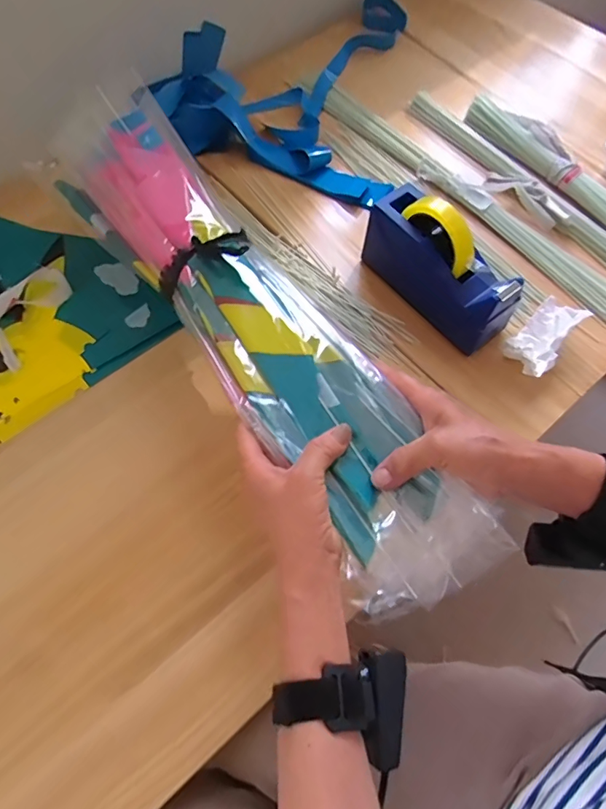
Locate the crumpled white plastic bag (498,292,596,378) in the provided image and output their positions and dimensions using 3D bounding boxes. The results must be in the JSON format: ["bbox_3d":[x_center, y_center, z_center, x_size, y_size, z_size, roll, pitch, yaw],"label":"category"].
[{"bbox_3d":[0.293,-0.082,0.562,0.110,0.050,0.060,-42,71,-18],"label":"crumpled white plastic bag"}]

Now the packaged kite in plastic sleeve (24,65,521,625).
[{"bbox_3d":[-0.071,-0.100,0.465,0.140,0.060,0.652,-34,70,-14],"label":"packaged kite in plastic sleeve"}]

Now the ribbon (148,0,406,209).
[{"bbox_3d":[0.011,-0.577,0.769,0.398,0.066,0.511,19,66,9],"label":"ribbon"}]

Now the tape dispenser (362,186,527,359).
[{"bbox_3d":[0.164,-0.169,0.556,0.063,0.132,0.203,-33,69,-15],"label":"tape dispenser"}]

